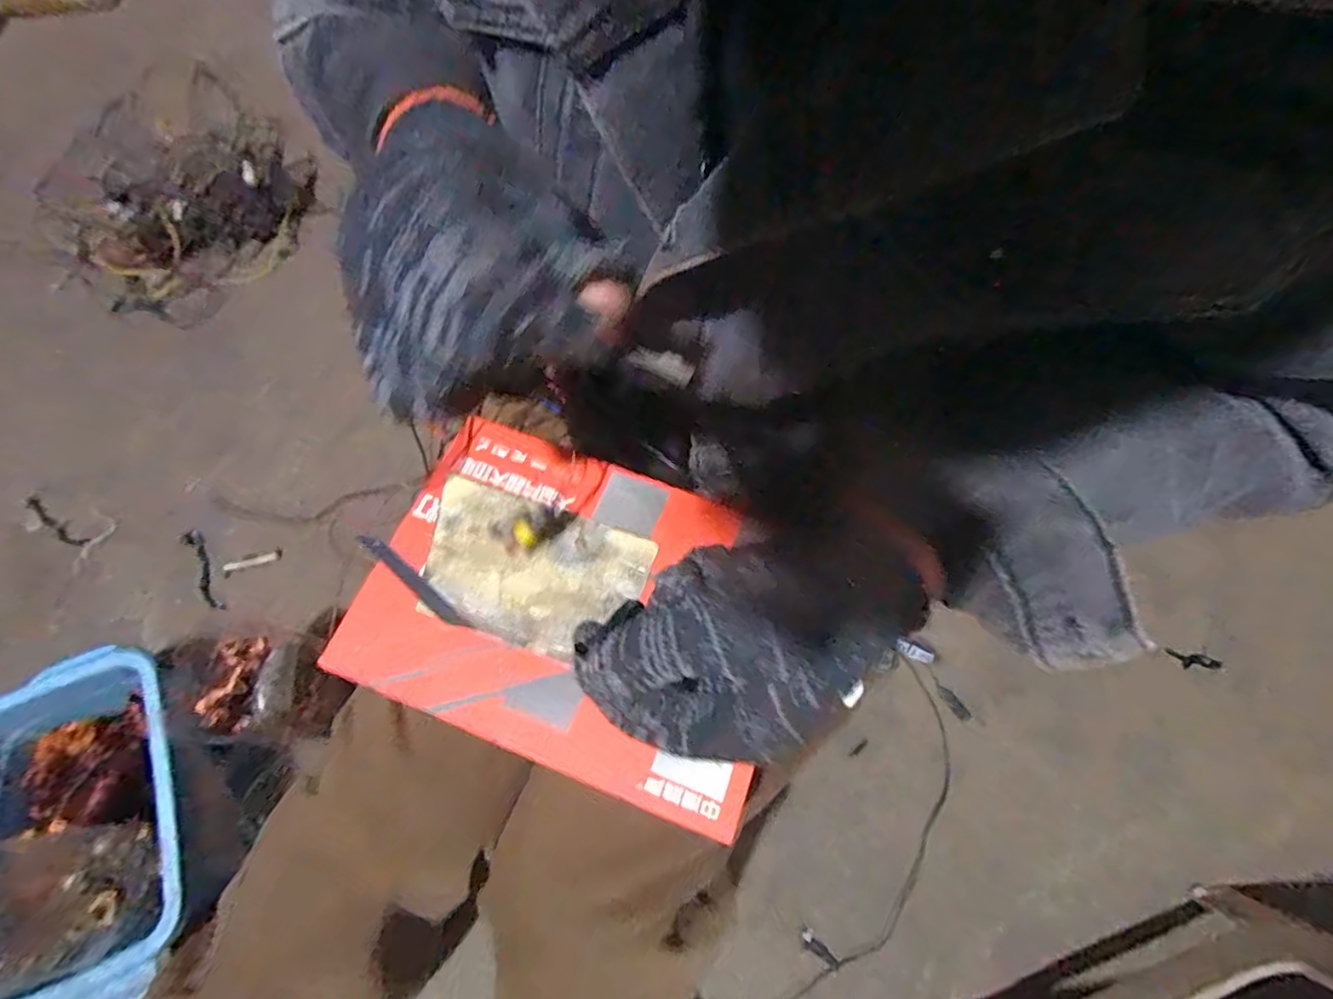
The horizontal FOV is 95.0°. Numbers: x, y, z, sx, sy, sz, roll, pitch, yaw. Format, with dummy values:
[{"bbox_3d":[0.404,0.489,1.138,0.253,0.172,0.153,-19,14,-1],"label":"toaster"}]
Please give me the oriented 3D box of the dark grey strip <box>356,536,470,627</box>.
[{"bbox_3d":[-0.131,0.040,0.312,0.078,0.008,0.008,37,74,15],"label":"dark grey strip"}]

